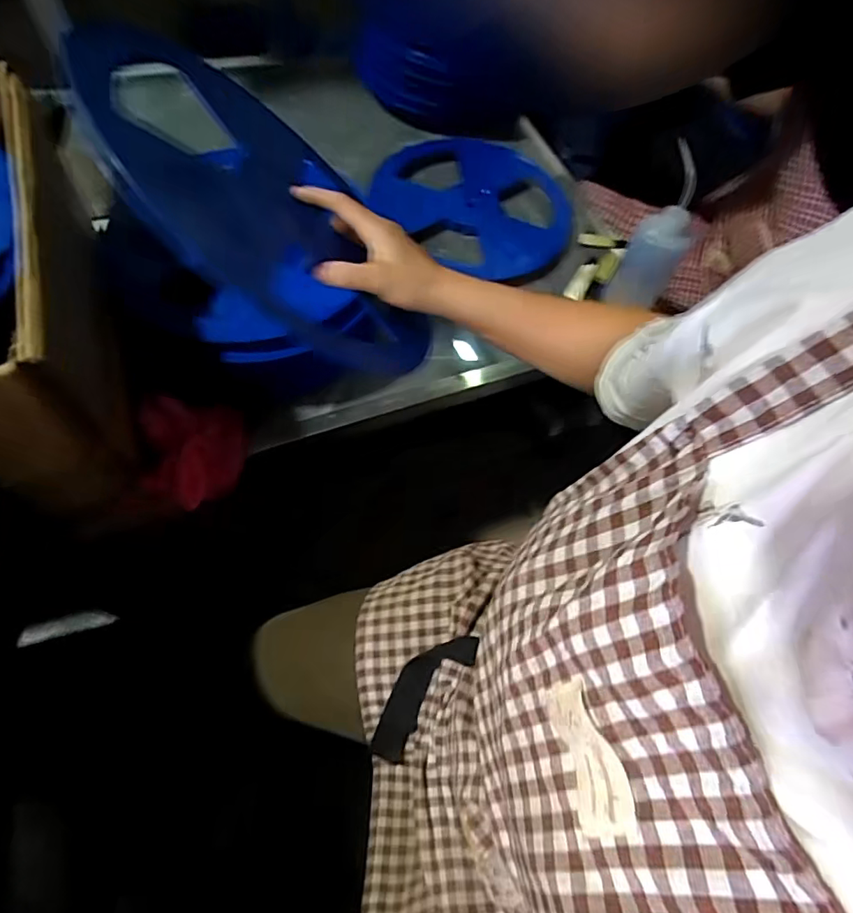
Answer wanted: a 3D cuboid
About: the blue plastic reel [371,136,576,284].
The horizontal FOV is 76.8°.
[{"bbox_3d":[0.082,-0.422,0.885,0.316,0.035,0.289,4,63,-9],"label":"blue plastic reel"}]

